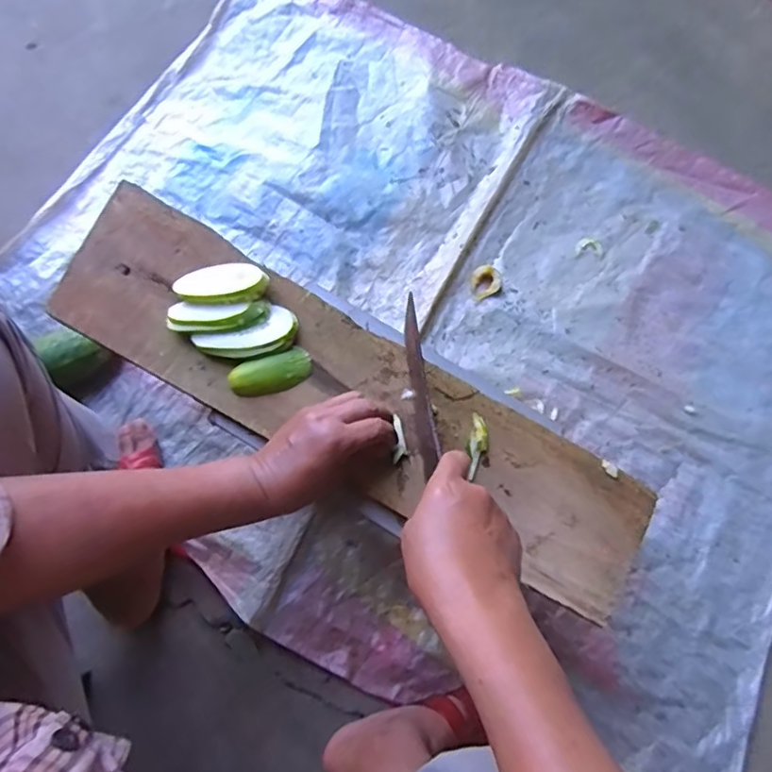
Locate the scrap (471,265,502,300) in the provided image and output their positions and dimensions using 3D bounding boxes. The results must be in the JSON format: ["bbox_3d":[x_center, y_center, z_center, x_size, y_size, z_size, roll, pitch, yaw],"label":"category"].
[{"bbox_3d":[0.145,-0.151,0.811,0.045,0.013,0.044,0,74,-2],"label":"scrap"}]

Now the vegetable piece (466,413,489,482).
[{"bbox_3d":[0.086,0.056,0.528,0.018,0.014,0.060,8,78,1],"label":"vegetable piece"}]

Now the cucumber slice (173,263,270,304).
[{"bbox_3d":[-0.161,-0.100,0.555,0.088,0.016,0.048,-7,57,2],"label":"cucumber slice"}]

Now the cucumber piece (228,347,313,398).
[{"bbox_3d":[-0.110,-0.012,0.540,0.078,0.010,0.035,-21,75,-8],"label":"cucumber piece"}]

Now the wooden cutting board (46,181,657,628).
[{"bbox_3d":[-0.044,0.003,0.536,0.614,0.030,0.154,30,75,7],"label":"wooden cutting board"}]

